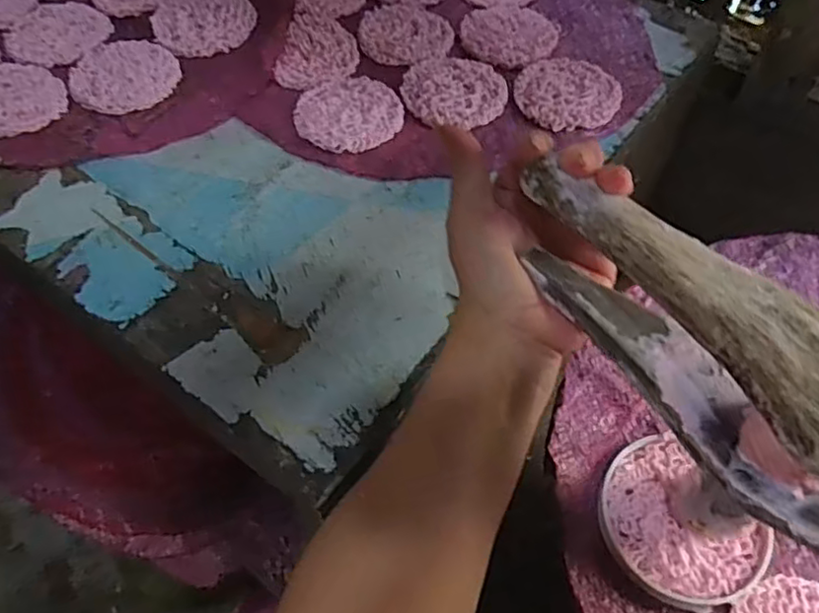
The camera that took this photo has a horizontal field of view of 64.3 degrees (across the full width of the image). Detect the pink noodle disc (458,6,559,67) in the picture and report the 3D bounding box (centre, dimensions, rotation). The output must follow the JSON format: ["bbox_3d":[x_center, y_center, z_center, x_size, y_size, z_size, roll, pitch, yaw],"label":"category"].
[{"bbox_3d":[0.083,-0.230,0.544,0.077,0.007,0.081,1,54,-2],"label":"pink noodle disc"}]

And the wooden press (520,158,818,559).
[{"bbox_3d":[0.158,0.051,0.245,0.051,0.068,0.298,-35,62,-23],"label":"wooden press"}]

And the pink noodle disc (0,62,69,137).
[{"bbox_3d":[-0.294,-0.154,0.474,0.073,0.006,0.083,-30,60,-22],"label":"pink noodle disc"}]

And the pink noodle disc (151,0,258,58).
[{"bbox_3d":[-0.168,-0.235,0.533,0.079,0.008,0.076,1,54,-2],"label":"pink noodle disc"}]

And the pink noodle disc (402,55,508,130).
[{"bbox_3d":[0.034,-0.166,0.500,0.077,0.006,0.076,1,54,-2],"label":"pink noodle disc"}]

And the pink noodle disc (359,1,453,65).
[{"bbox_3d":[-0.003,-0.229,0.543,0.076,0.006,0.085,-6,54,-7],"label":"pink noodle disc"}]

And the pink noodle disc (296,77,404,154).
[{"bbox_3d":[-0.046,-0.146,0.483,0.077,0.009,0.079,1,54,-2],"label":"pink noodle disc"}]

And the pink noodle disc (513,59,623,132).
[{"bbox_3d":[0.121,-0.165,0.502,0.079,0.008,0.079,1,54,-2],"label":"pink noodle disc"}]

